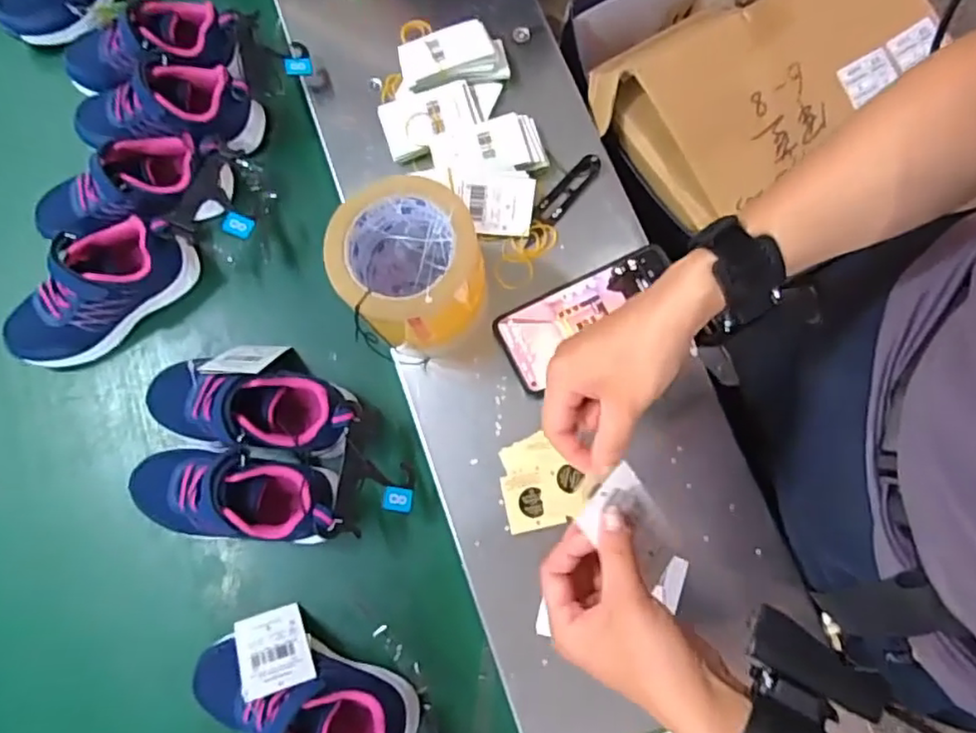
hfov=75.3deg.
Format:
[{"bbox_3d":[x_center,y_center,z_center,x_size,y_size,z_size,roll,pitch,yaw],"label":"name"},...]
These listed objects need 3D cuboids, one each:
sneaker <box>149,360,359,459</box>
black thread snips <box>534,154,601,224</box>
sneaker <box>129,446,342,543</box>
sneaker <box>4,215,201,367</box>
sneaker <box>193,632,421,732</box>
[{"bbox_3d":[-0.194,0.033,0.525,0.183,0.076,0.068,6,78,3],"label":"sneaker"},{"bbox_3d":[0.071,-0.158,0.558,0.021,0.004,0.077,43,82,9],"label":"black thread snips"},{"bbox_3d":[-0.201,0.101,0.509,0.170,0.070,0.072,1,78,1],"label":"sneaker"},{"bbox_3d":[-0.345,-0.071,0.552,0.167,0.073,0.070,-41,80,-7],"label":"sneaker"},{"bbox_3d":[-0.136,0.247,0.464,0.168,0.072,0.064,19,79,5],"label":"sneaker"}]

